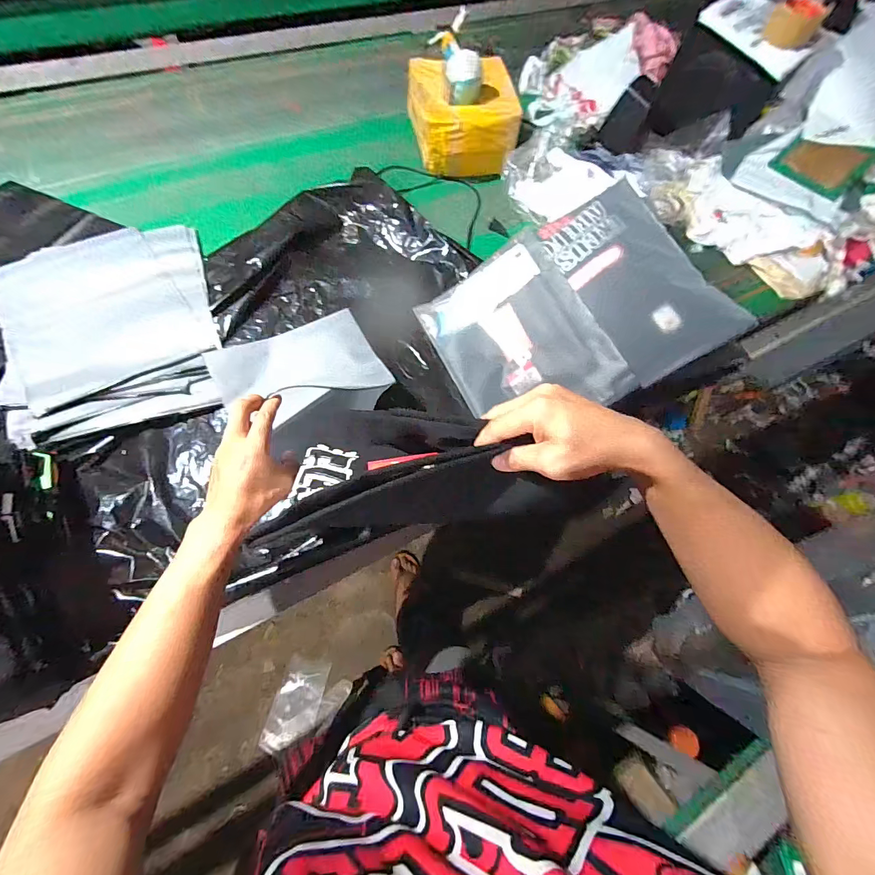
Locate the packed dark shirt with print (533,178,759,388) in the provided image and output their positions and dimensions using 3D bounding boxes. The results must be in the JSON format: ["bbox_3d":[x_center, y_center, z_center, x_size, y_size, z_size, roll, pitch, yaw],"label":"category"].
[{"bbox_3d":[0.306,-0.256,0.609,0.181,0.037,0.326,-31,73,10],"label":"packed dark shirt with print"}]

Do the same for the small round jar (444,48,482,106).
[{"bbox_3d":[0.054,-0.732,0.786,0.076,0.062,0.065,6,68,-3],"label":"small round jar"}]

